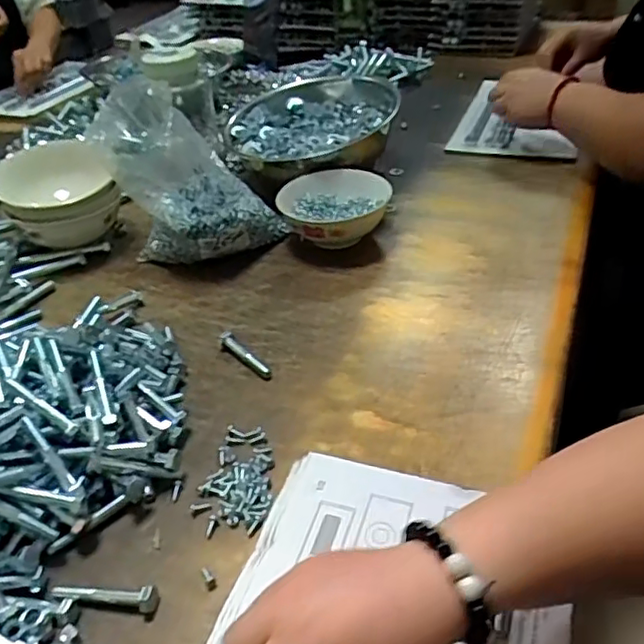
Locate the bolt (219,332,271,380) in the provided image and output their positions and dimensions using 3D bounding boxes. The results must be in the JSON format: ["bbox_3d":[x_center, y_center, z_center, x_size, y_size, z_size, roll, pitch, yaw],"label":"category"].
[{"bbox_3d":[-0.072,0.031,0.586,0.010,0.015,0.072,-31,43,-28],"label":"bolt"}]

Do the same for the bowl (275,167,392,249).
[{"bbox_3d":[0.015,-0.129,0.734,0.124,0.064,0.117,-4,37,3],"label":"bowl"}]

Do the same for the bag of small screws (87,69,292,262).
[{"bbox_3d":[-0.163,-0.165,0.712,0.190,0.179,0.122,15,42,26],"label":"bag of small screws"}]

